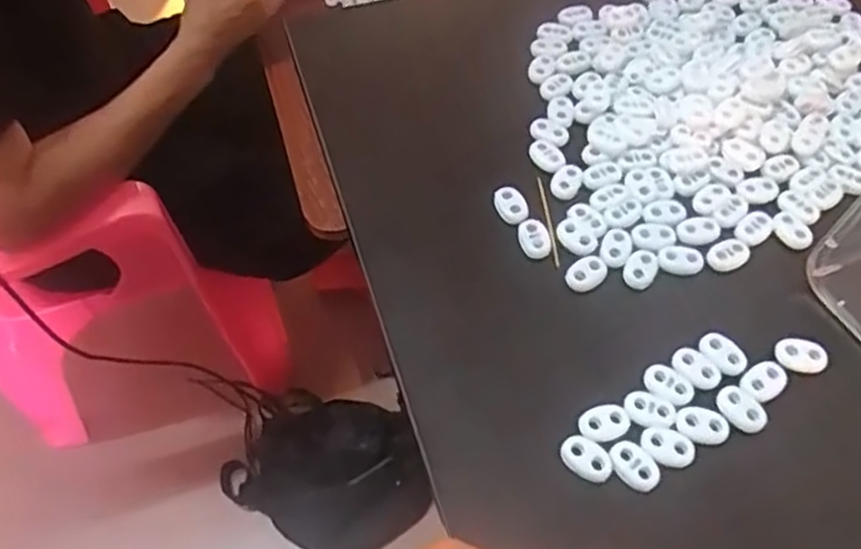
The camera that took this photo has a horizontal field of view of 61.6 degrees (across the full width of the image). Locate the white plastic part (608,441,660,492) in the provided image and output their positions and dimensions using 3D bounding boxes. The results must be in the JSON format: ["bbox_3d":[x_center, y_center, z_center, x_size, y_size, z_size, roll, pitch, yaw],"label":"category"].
[{"bbox_3d":[0.088,0.081,0.308,0.022,0.004,0.016,37,64,22],"label":"white plastic part"}]

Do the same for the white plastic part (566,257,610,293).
[{"bbox_3d":[0.078,0.000,0.361,0.022,0.005,0.016,-27,61,-16],"label":"white plastic part"}]

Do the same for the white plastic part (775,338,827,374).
[{"bbox_3d":[0.172,0.037,0.335,0.023,0.004,0.016,10,58,7],"label":"white plastic part"}]

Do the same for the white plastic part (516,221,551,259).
[{"bbox_3d":[0.053,-0.020,0.370,0.015,0.004,0.022,-8,57,-5],"label":"white plastic part"}]

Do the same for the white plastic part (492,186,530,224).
[{"bbox_3d":[0.043,-0.037,0.381,0.015,0.005,0.021,-19,59,-12],"label":"white plastic part"}]

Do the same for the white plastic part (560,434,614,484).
[{"bbox_3d":[0.067,0.079,0.309,0.023,0.006,0.016,35,64,21],"label":"white plastic part"}]

